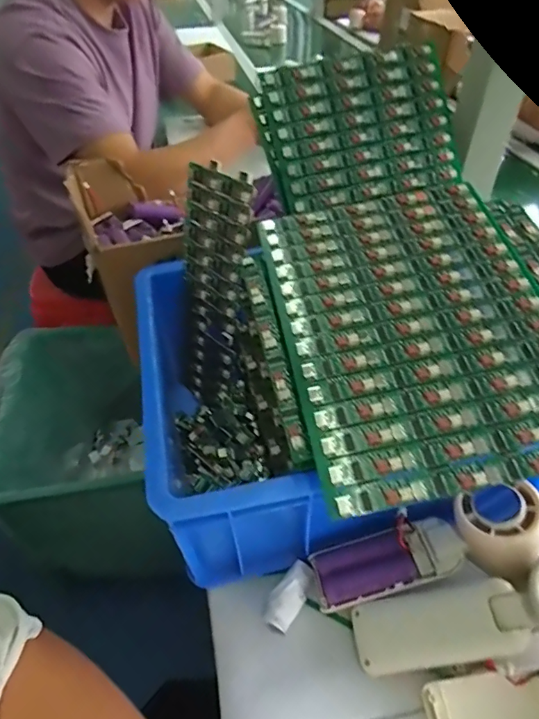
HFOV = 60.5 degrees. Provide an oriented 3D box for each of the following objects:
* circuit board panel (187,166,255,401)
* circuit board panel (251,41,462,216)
[{"bbox_3d":[-0.047,-0.054,0.410,0.013,0.207,0.076,-20,38,-39],"label":"circuit board panel"},{"bbox_3d":[0.081,-0.207,0.415,0.163,0.124,0.010,-14,5,-6],"label":"circuit board panel"}]

